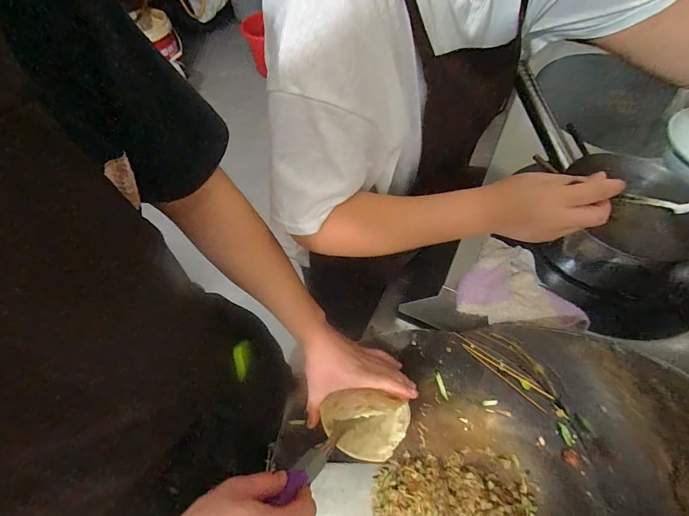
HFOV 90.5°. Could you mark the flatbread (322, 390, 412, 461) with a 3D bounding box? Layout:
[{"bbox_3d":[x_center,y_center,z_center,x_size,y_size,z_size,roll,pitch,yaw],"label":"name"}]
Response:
[{"bbox_3d":[0.024,0.201,0.417,0.107,0.060,0.073,11,61,9],"label":"flatbread"}]

